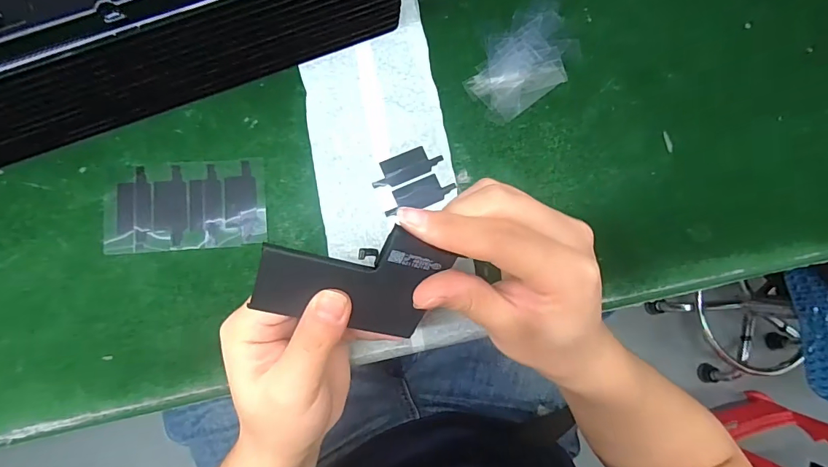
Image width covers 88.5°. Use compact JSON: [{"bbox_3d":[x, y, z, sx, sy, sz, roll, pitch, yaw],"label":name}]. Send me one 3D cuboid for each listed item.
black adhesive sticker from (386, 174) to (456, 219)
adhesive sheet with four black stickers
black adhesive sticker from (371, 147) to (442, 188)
[{"bbox_3d":[0.003,-0.026,0.285,0.049,0.004,0.018,-25,87,-9],"label":"black adhesive sticker"},{"bbox_3d":[-0.142,-0.018,0.266,0.094,0.004,0.055,-5,85,-7],"label":"adhesive sheet with four black stickers"},{"bbox_3d":[-0.005,-0.045,0.286,0.048,0.004,0.019,-23,87,-9],"label":"black adhesive sticker"}]

